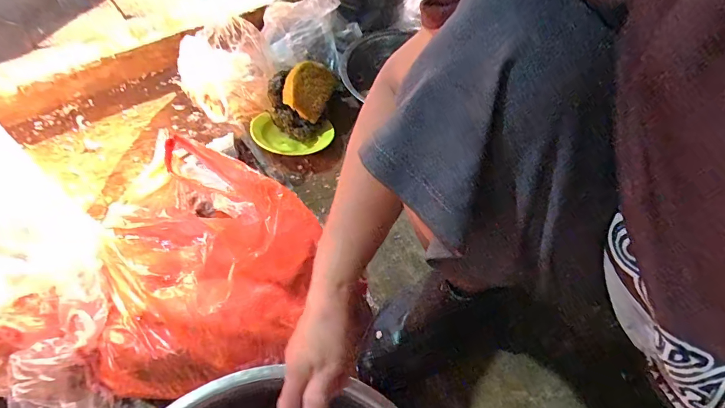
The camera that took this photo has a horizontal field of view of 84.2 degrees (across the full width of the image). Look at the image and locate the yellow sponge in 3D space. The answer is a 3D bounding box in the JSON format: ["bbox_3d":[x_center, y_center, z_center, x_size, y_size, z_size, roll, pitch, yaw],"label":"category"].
[{"bbox_3d":[-0.089,-0.201,0.694,0.026,0.085,0.098,27,76,48],"label":"yellow sponge"}]

